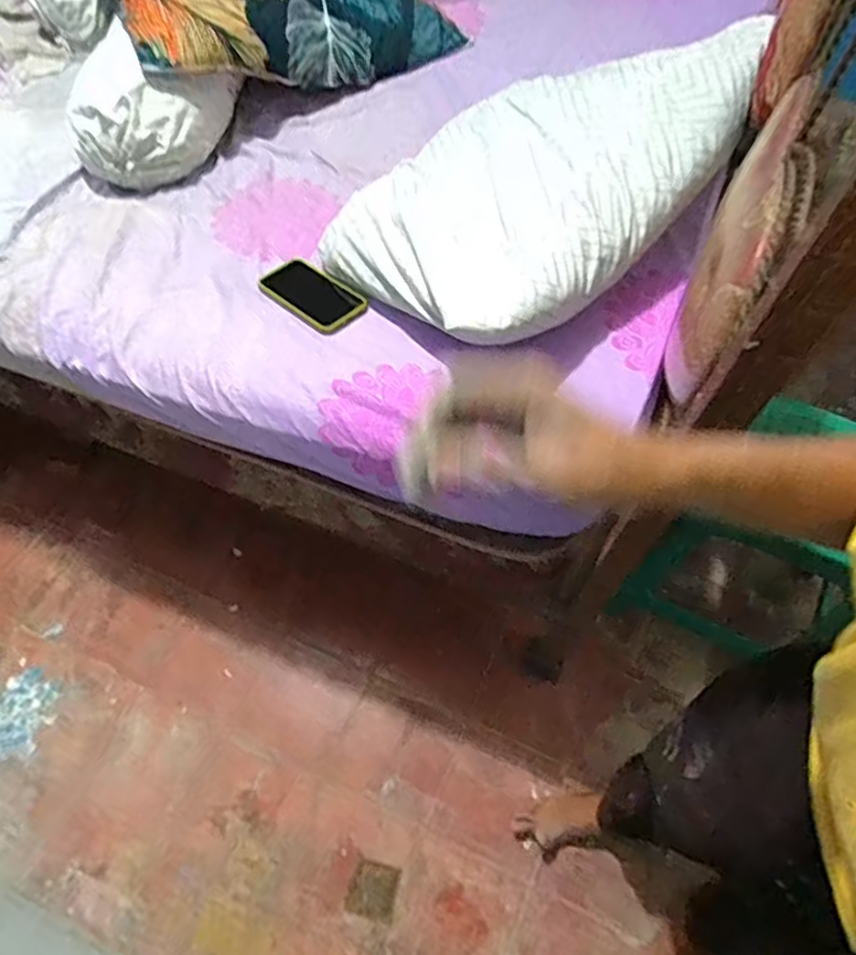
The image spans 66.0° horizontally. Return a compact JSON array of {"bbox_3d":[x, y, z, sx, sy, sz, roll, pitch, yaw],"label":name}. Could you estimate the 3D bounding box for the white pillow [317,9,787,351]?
[{"bbox_3d":[0.147,-0.406,0.884,0.556,0.165,0.358,-40,68,-19],"label":"white pillow"}]

